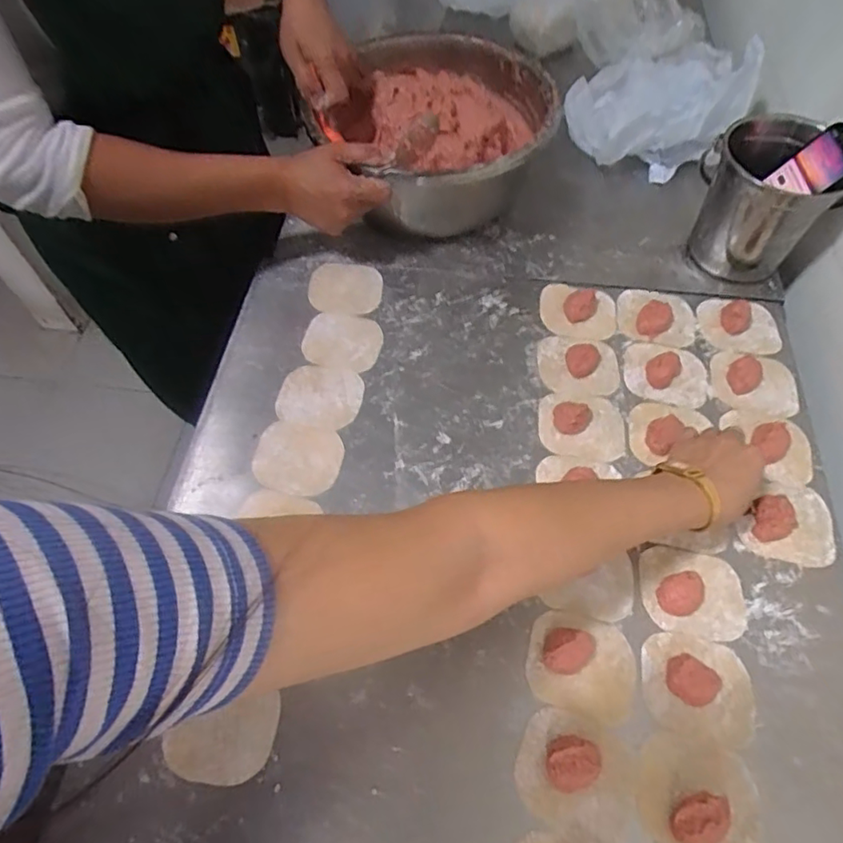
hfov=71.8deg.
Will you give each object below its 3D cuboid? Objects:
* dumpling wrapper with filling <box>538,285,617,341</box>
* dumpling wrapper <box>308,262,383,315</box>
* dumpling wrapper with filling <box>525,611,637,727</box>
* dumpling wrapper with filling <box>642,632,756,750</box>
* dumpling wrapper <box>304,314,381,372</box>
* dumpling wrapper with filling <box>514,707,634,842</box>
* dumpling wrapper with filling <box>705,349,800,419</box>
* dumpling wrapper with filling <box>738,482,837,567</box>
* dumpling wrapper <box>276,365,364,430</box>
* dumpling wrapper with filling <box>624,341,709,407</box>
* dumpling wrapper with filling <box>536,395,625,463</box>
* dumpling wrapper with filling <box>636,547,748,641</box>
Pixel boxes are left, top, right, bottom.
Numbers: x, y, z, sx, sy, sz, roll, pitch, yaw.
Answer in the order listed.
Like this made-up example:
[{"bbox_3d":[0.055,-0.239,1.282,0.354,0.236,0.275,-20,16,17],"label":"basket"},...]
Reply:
[{"bbox_3d":[0.177,-0.127,0.658,0.086,0.018,0.070,18,61,11],"label":"dumpling wrapper with filling"},{"bbox_3d":[-0.089,-0.157,0.681,0.083,0.008,0.083,2,59,1],"label":"dumpling wrapper"},{"bbox_3d":[0.128,0.189,0.459,0.082,0.019,0.073,14,60,9],"label":"dumpling wrapper with filling"},{"bbox_3d":[0.217,0.204,0.452,0.083,0.016,0.072,12,60,7],"label":"dumpling wrapper with filling"},{"bbox_3d":[-0.086,-0.089,0.638,0.082,0.006,0.070,11,60,7],"label":"dumpling wrapper"},{"bbox_3d":[0.113,0.254,0.420,0.082,0.016,0.075,0,59,0],"label":"dumpling wrapper with filling"},{"bbox_3d":[0.348,-0.041,0.606,0.083,0.014,0.080,0,59,0],"label":"dumpling wrapper with filling"},{"bbox_3d":[0.330,0.087,0.521,0.081,0.021,0.069,12,60,7],"label":"dumpling wrapper with filling"},{"bbox_3d":[-0.104,-0.028,0.604,0.081,0.005,0.070,11,60,7],"label":"dumpling wrapper"},{"bbox_3d":[0.260,-0.056,0.611,0.085,0.019,0.074,14,60,8],"label":"dumpling wrapper with filling"},{"bbox_3d":[0.161,-0.001,0.578,0.084,0.028,0.073,8,59,5],"label":"dumpling wrapper with filling"},{"bbox_3d":[0.230,0.141,0.491,0.085,0.022,0.072,9,59,6],"label":"dumpling wrapper with filling"}]

